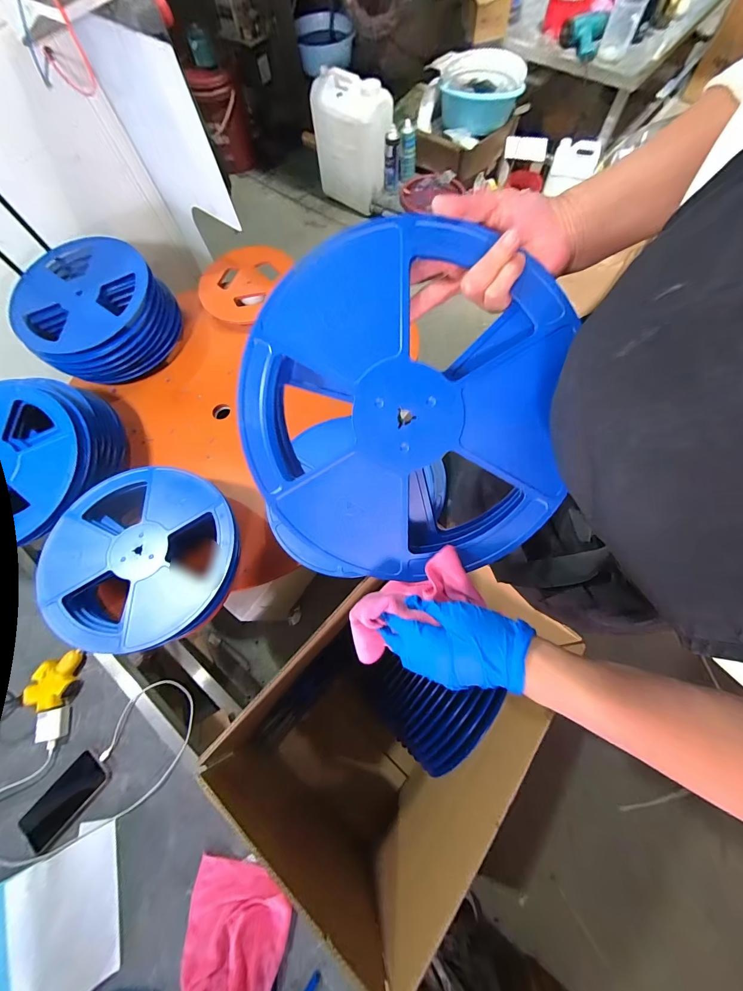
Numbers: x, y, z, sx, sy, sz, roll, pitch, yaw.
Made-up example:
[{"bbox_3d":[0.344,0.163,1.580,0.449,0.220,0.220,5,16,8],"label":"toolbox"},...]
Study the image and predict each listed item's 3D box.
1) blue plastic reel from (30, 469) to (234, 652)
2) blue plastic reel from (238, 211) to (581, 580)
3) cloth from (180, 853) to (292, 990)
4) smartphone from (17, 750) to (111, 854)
[{"bbox_3d":[-0.409,0.099,0.617,0.332,0.039,0.322,3,71,3],"label":"blue plastic reel"},{"bbox_3d":[0.023,-0.075,0.333,0.287,0.032,0.303,0,102,8],"label":"blue plastic reel"},{"bbox_3d":[-0.230,0.749,0.550,0.163,0.052,0.241,4,71,4],"label":"cloth"},{"bbox_3d":[-0.582,0.578,0.655,0.079,0.005,0.166,38,77,14],"label":"smartphone"}]

